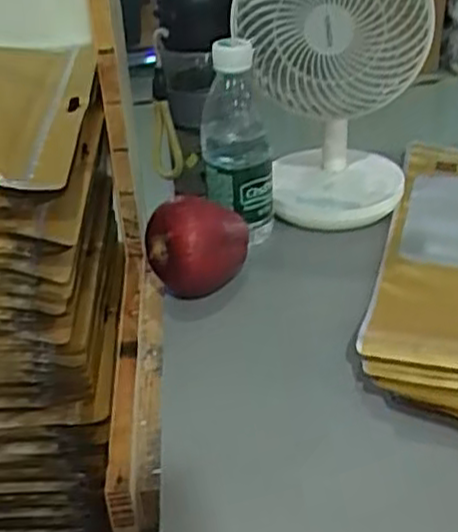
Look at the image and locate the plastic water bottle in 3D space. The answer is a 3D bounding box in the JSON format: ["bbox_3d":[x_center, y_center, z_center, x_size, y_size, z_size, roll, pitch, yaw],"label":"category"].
[{"bbox_3d":[0.005,-0.106,0.653,0.061,0.165,0.065,-6,33,-2],"label":"plastic water bottle"}]

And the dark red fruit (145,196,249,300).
[{"bbox_3d":[-0.026,-0.017,0.623,0.084,0.074,0.068,-4,33,0],"label":"dark red fruit"}]

